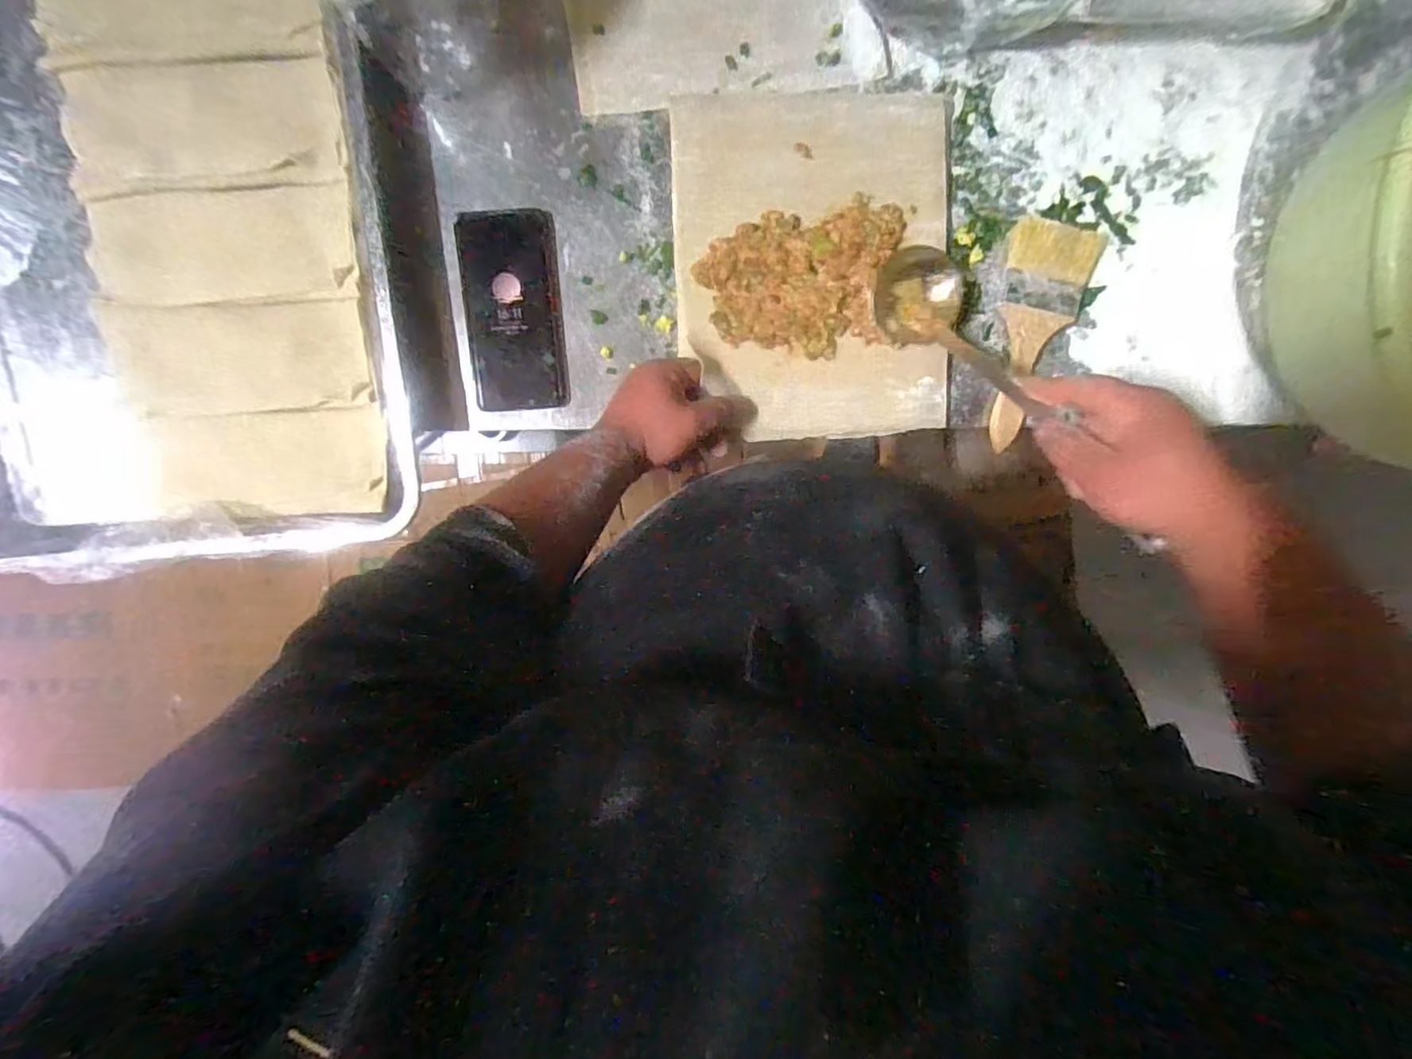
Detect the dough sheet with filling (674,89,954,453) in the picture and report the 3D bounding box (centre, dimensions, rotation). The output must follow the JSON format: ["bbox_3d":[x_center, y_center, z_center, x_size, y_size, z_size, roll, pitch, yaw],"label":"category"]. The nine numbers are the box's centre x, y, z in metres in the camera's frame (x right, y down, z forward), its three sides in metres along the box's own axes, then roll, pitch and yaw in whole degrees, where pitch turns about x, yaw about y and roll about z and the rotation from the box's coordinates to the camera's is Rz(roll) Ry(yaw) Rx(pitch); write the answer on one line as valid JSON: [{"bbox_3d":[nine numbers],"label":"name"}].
[{"bbox_3d":[0.091,-0.227,0.521,0.229,0.026,0.287,-3,99,-1],"label":"dough sheet with filling"}]

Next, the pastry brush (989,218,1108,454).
[{"bbox_3d":[0.291,-0.171,0.532,0.077,0.015,0.191,10,99,-4],"label":"pastry brush"}]

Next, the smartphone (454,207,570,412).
[{"bbox_3d":[-0.165,-0.186,0.516,0.078,0.014,0.162,-3,99,-1],"label":"smartphone"}]

